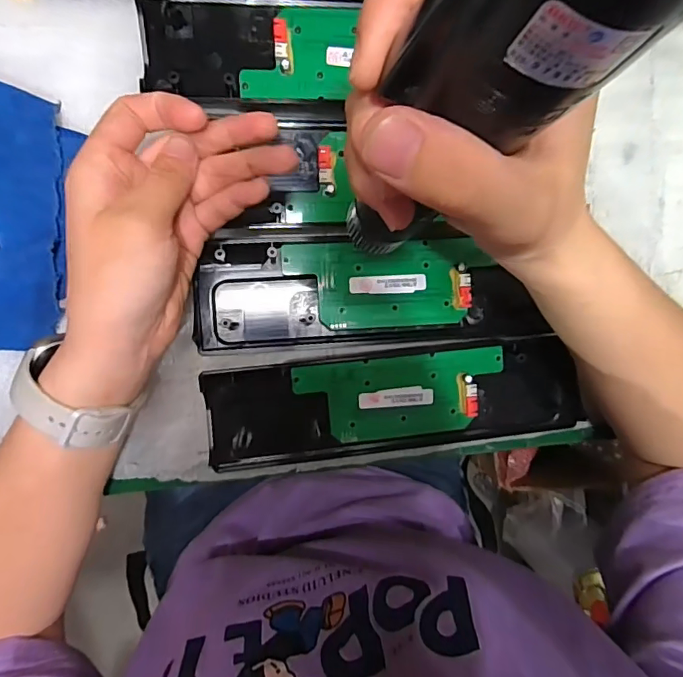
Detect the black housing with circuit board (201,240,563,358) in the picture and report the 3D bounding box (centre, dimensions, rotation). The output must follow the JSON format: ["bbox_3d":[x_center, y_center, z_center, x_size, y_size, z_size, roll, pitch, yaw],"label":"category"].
[{"bbox_3d":[0.018,-0.029,0.310,0.212,0.019,0.067,-3,95,-8],"label":"black housing with circuit board"}]

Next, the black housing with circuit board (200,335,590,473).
[{"bbox_3d":[0.040,0.042,0.320,0.245,0.015,0.065,-6,95,-8],"label":"black housing with circuit board"}]

